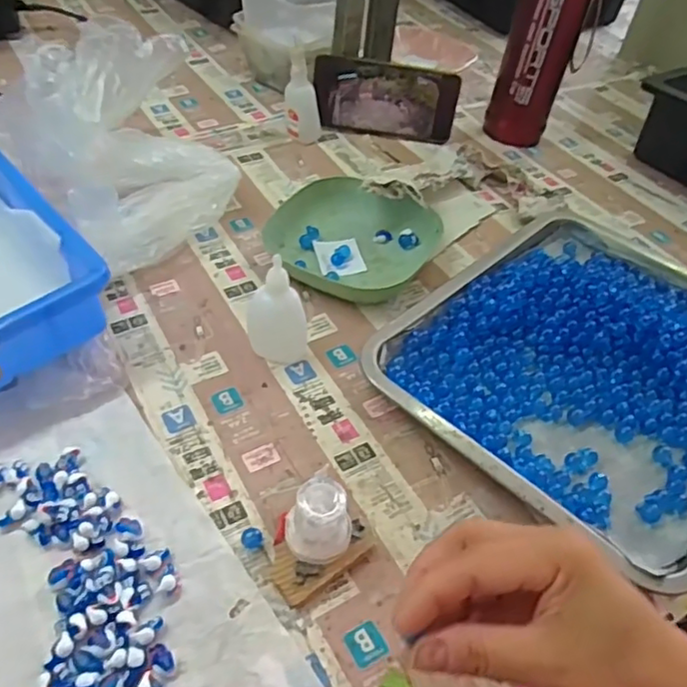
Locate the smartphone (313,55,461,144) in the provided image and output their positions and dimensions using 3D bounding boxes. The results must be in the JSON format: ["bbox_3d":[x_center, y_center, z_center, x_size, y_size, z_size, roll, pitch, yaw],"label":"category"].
[{"bbox_3d":[0.048,-0.279,0.709,0.162,0.080,0.009,5,25,-3],"label":"smartphone"}]

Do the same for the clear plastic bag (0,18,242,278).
[{"bbox_3d":[-0.198,-0.185,0.557,0.165,0.131,0.236,-23,53,-26],"label":"clear plastic bag"}]

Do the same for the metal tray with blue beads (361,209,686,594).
[{"bbox_3d":[0.202,0.012,0.489,0.267,0.034,0.303,37,53,26],"label":"metal tray with blue beads"}]

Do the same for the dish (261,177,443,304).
[{"bbox_3d":[0.004,-0.099,0.567,0.147,0.035,0.138,27,49,18],"label":"dish"}]

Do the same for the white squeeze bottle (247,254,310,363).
[{"bbox_3d":[-0.047,-0.025,0.453,0.045,0.089,0.026,4,46,-4],"label":"white squeeze bottle"}]

